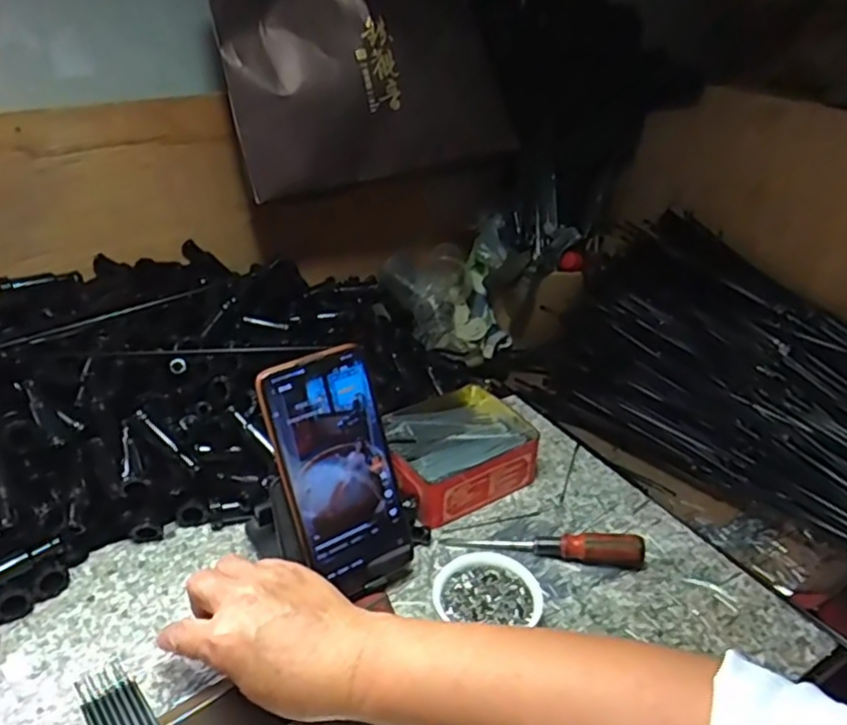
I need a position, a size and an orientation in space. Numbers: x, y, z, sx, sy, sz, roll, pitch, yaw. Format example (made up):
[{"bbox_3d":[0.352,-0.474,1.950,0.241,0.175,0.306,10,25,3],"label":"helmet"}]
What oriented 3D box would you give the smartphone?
[{"bbox_3d":[-0.056,0.075,0.451,0.075,0.166,0.005,-20,13,-28],"label":"smartphone"}]

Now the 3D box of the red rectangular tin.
[{"bbox_3d":[0.023,0.073,0.589,0.133,0.045,0.121,-19,37,-29],"label":"red rectangular tin"}]

